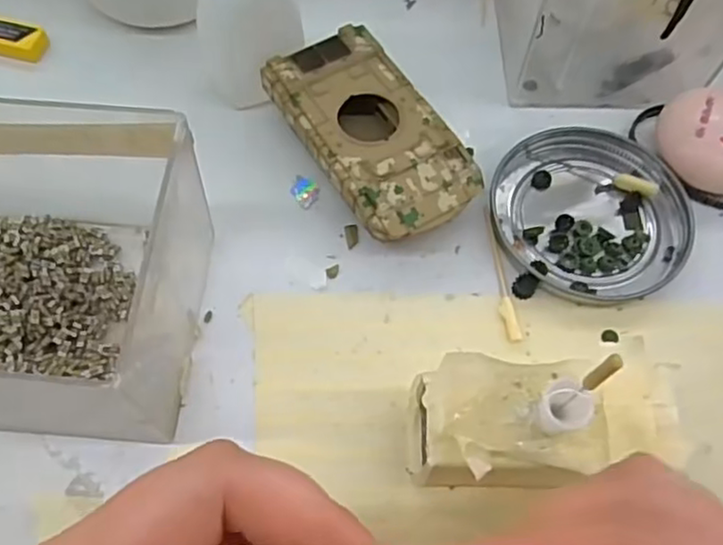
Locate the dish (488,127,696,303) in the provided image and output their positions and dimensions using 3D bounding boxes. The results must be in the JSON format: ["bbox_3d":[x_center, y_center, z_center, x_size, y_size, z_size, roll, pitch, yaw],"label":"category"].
[{"bbox_3d":[0.093,-0.025,0.277,0.079,0.009,0.075,1,63,-1],"label":"dish"}]

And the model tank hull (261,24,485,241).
[{"bbox_3d":[0.003,-0.053,0.279,0.052,0.025,0.095,-30,68,-16],"label":"model tank hull"}]

